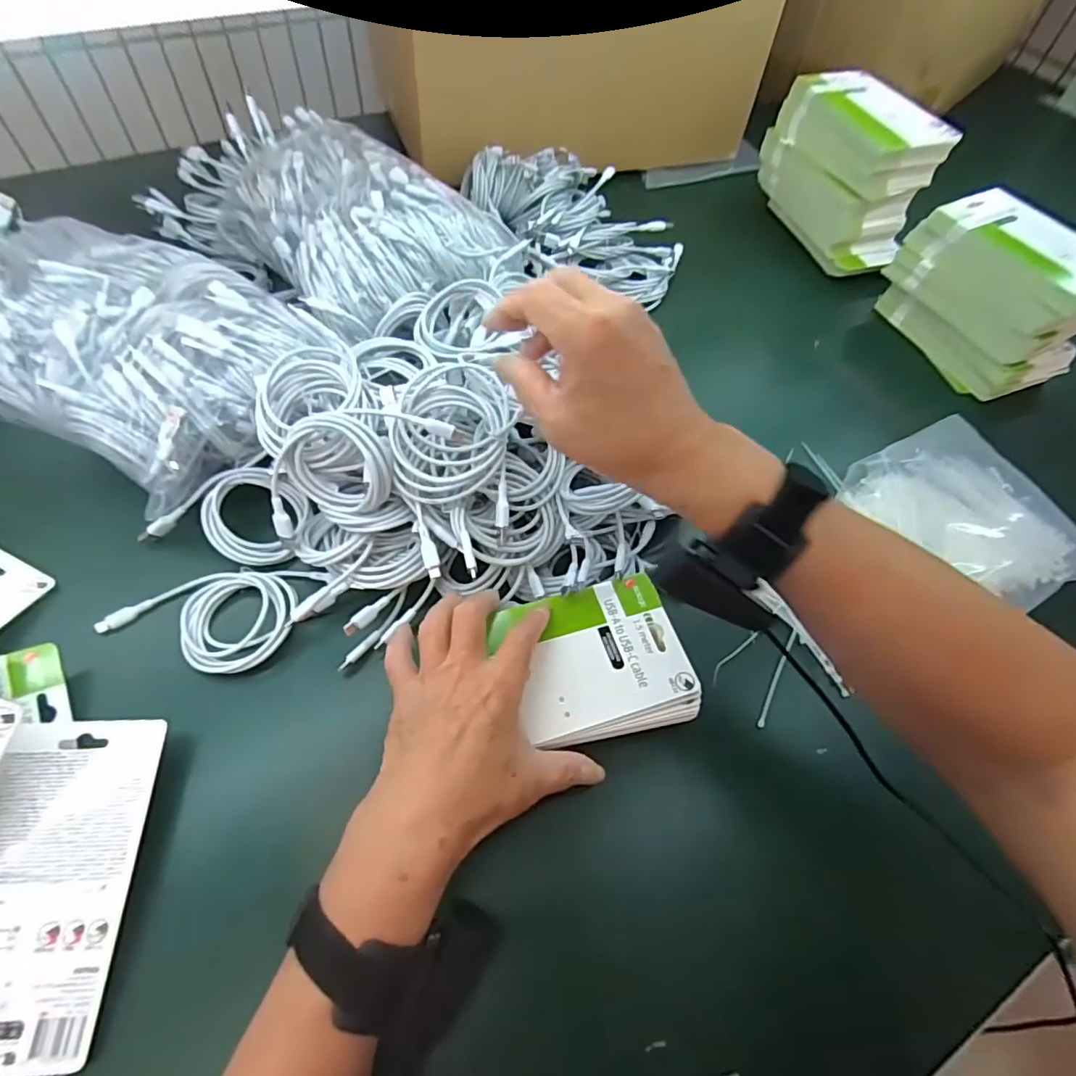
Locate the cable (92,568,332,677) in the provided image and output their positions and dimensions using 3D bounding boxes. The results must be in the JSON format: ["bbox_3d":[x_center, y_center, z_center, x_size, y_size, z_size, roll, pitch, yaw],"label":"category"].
[{"bbox_3d":[-0.256,0.063,0.456,0.160,0.018,0.081,-1,58,-6],"label":"cable"}]

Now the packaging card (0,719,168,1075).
[{"bbox_3d":[-0.299,0.207,0.353,0.099,0.019,0.183,0,58,-5],"label":"packaging card"}]

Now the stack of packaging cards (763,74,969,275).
[{"bbox_3d":[0.365,-0.436,0.694,0.097,0.148,0.186,-15,60,-14],"label":"stack of packaging cards"}]

